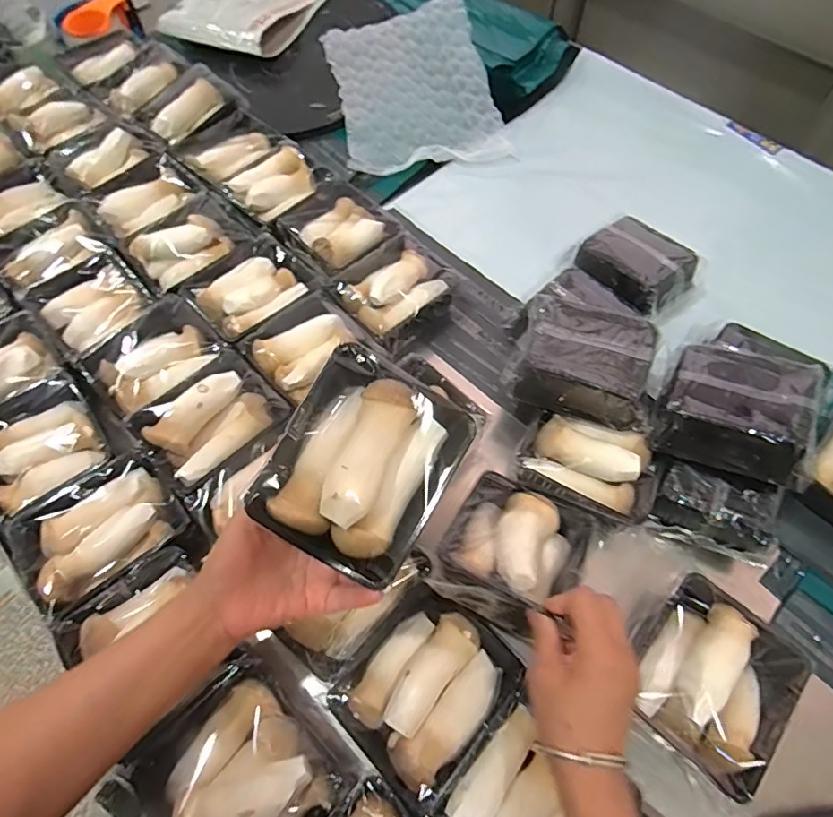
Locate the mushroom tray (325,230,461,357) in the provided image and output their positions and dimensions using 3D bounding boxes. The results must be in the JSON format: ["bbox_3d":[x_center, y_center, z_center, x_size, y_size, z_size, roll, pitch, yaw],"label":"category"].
[{"bbox_3d":[-0.027,-0.152,0.664,0.120,0.045,0.148,41,69,19],"label":"mushroom tray"}]

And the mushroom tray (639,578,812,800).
[{"bbox_3d":[0.257,0.233,0.452,0.122,0.043,0.141,37,68,18],"label":"mushroom tray"}]

